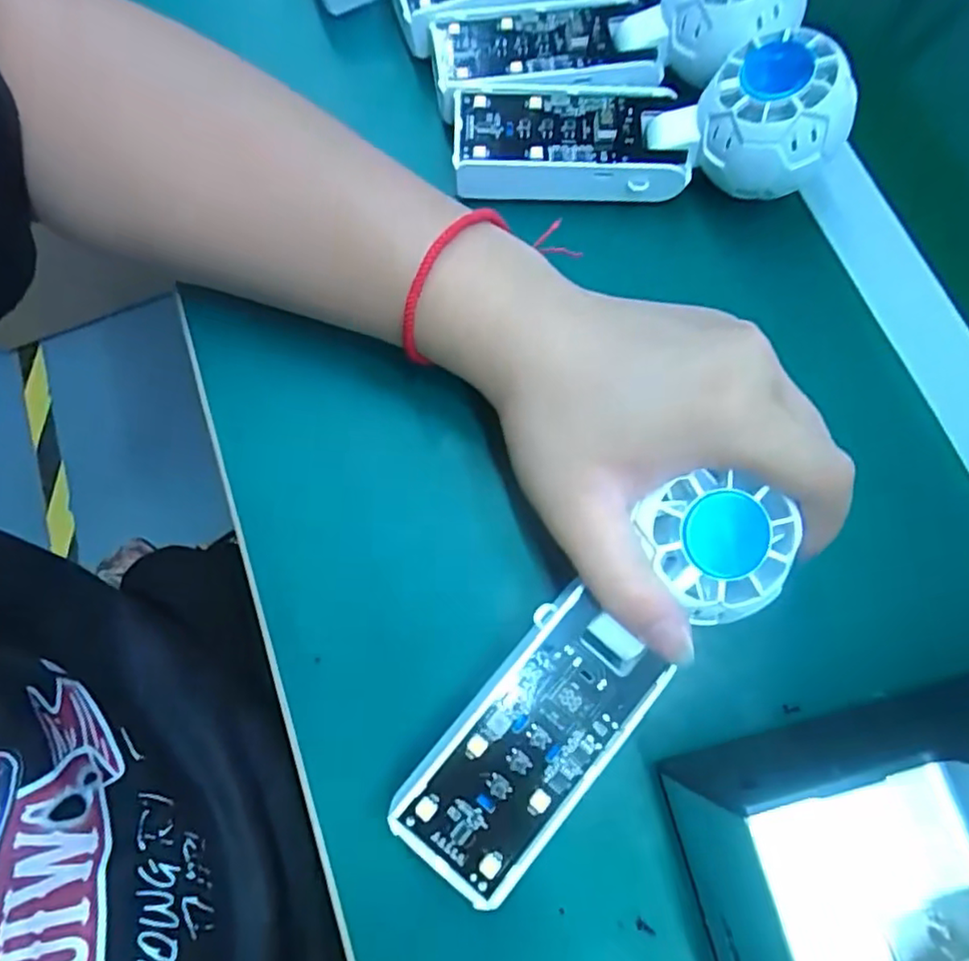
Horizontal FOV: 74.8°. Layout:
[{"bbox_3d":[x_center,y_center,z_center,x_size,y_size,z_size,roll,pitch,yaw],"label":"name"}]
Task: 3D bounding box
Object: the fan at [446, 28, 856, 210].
[{"bbox_3d":[0.072,-0.160,0.286,0.168,0.042,0.060,1,73,13],"label":"fan"}]

